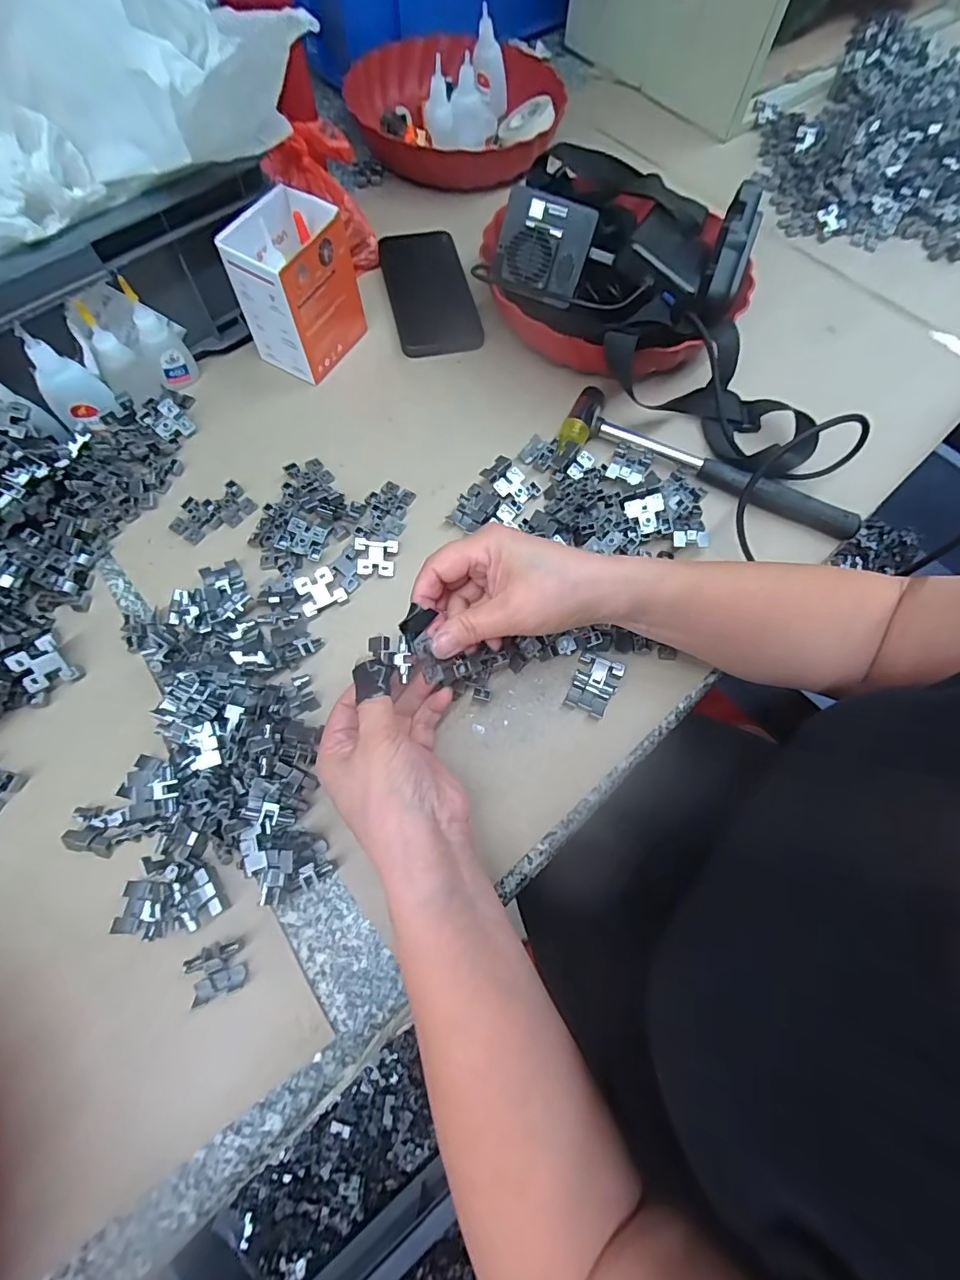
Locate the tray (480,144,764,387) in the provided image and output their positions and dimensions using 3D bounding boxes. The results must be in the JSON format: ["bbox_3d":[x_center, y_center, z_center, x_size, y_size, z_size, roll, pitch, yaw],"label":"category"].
[{"bbox_3d":[0.124,-0.336,0.457,0.241,0.089,0.229,18,69,4],"label":"tray"}]

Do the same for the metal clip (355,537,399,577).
[{"bbox_3d":[-0.079,-0.063,0.380,0.031,0.005,0.027,2,89,-13],"label":"metal clip"}]

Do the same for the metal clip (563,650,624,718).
[{"bbox_3d":[0.081,0.031,0.350,0.031,0.009,0.043,22,69,6],"label":"metal clip"}]

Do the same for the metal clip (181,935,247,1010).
[{"bbox_3d":[-0.149,0.187,0.280,0.029,0.006,0.026,-19,71,-10],"label":"metal clip"}]

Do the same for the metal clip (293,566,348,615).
[{"bbox_3d":[-0.118,-0.036,0.367,0.031,0.008,0.028,-28,92,-14],"label":"metal clip"}]

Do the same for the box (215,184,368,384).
[{"bbox_3d":[-0.157,-0.304,0.431,0.074,0.094,0.094,23,70,6],"label":"box"}]

